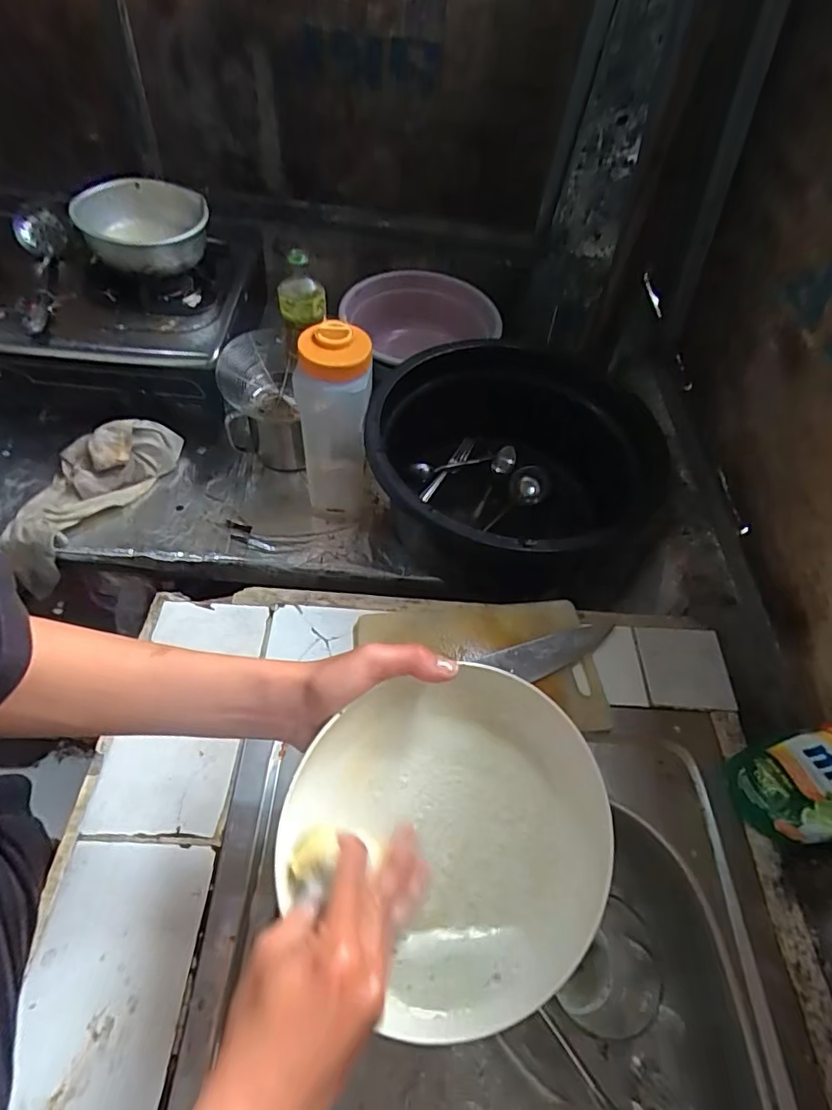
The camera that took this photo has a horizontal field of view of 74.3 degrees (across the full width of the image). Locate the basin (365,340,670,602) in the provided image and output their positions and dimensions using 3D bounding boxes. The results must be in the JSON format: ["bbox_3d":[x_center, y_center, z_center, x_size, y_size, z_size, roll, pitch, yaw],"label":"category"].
[{"bbox_3d":[0.134,-0.119,0.849,0.403,0.204,0.404,3,53,-4],"label":"basin"}]

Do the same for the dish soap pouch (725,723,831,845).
[{"bbox_3d":[0.328,0.197,0.452,0.027,0.158,0.092,-37,65,-28],"label":"dish soap pouch"}]

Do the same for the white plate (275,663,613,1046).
[{"bbox_3d":[0.025,0.190,0.364,0.215,0.030,0.207,1,79,-7],"label":"white plate"}]

